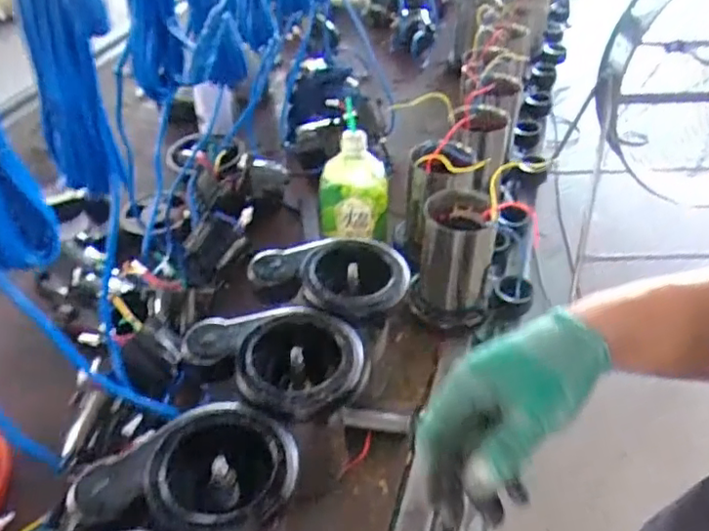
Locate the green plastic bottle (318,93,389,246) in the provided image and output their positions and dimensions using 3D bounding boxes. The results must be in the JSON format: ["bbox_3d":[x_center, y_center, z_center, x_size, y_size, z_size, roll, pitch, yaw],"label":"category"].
[{"bbox_3d":[-0.001,-0.120,0.840,0.094,0.175,0.080,0,43,0],"label":"green plastic bottle"}]

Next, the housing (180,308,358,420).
[{"bbox_3d":[-0.074,0.098,0.573,0.156,0.061,0.125,-11,44,-11],"label":"housing"}]

